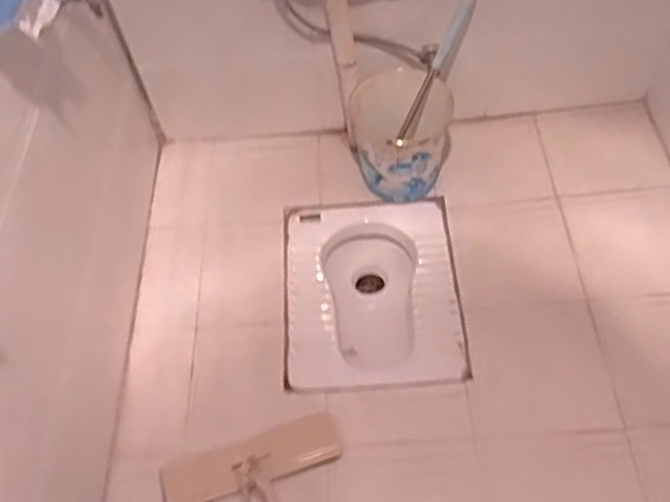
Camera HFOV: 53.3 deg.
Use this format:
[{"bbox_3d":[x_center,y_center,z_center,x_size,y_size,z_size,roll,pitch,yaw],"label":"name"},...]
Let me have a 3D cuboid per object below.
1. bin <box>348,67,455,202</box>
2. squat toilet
[{"bbox_3d":[0.175,-0.310,1.804,0.266,0.316,0.279,2,56,7],"label":"bin"},{"bbox_3d":[0.098,0.157,1.816,0.433,0.264,0.570,-4,55,3],"label":"squat toilet"}]

